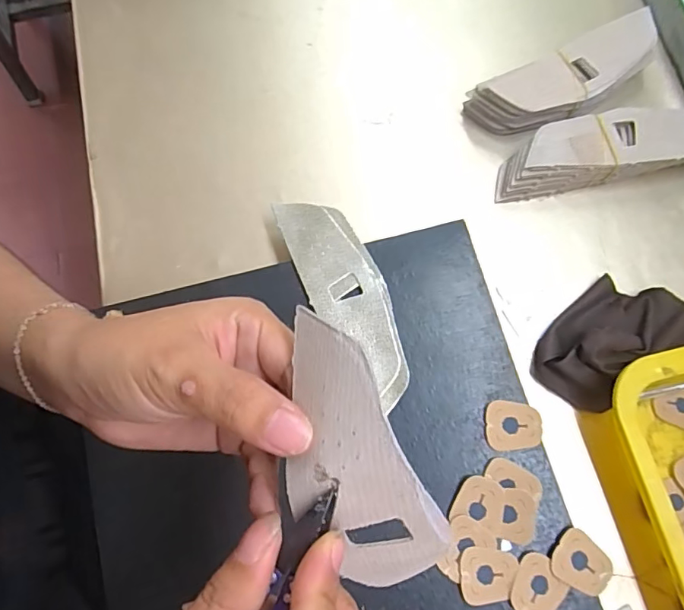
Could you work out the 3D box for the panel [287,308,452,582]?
[{"bbox_3d":[0.004,0.056,0.169,0.042,0.037,0.103,-19,104,-5],"label":"panel"}]

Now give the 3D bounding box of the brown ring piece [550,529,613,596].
[{"bbox_3d":[0.156,0.168,0.322,0.036,0.004,0.032,38,78,8],"label":"brown ring piece"}]

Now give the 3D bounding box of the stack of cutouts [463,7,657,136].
[{"bbox_3d":[0.193,-0.190,0.426,0.165,0.036,0.053,-24,77,-7],"label":"stack of cutouts"}]

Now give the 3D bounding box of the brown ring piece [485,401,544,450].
[{"bbox_3d":[0.119,0.084,0.345,0.038,0.004,0.033,-1,75,-1],"label":"brown ring piece"}]

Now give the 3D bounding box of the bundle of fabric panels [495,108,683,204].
[{"bbox_3d":[0.217,-0.128,0.410,0.180,0.038,0.050,-11,76,-3],"label":"bundle of fabric panels"}]

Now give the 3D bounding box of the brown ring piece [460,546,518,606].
[{"bbox_3d":[0.095,0.174,0.318,0.037,0.004,0.033,-3,76,-2],"label":"brown ring piece"}]

